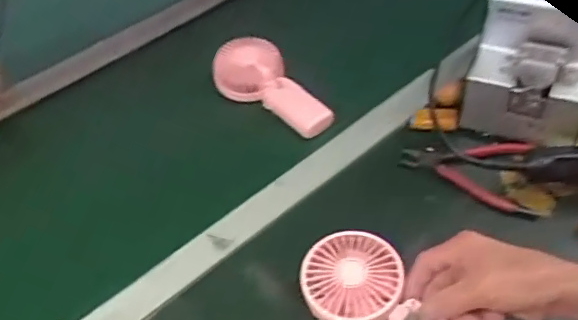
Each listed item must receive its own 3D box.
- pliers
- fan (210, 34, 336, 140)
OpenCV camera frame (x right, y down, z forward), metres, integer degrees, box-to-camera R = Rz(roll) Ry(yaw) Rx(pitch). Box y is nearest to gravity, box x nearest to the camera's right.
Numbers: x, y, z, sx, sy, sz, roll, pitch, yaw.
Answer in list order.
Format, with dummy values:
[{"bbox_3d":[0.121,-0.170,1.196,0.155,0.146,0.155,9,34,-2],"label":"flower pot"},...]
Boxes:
[{"bbox_3d":[0.196,0.010,0.619,0.141,0.009,0.094,8,48,14],"label":"pliers"},{"bbox_3d":[-0.018,-0.092,0.738,0.180,0.046,0.082,41,61,19],"label":"fan"}]

